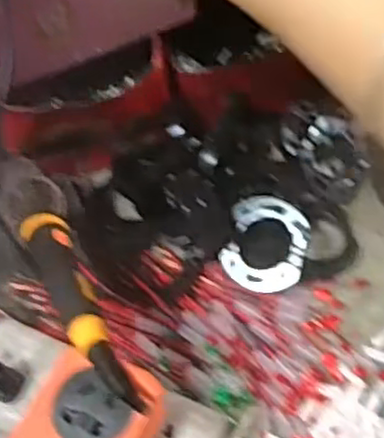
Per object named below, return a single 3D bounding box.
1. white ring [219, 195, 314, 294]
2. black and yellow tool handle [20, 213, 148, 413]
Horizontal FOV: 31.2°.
[{"bbox_3d":[0.048,0.016,0.443,0.052,0.004,0.061,11,81,17],"label":"white ring"},{"bbox_3d":[-0.055,0.039,0.333,0.023,0.015,0.138,-26,41,-12],"label":"black and yellow tool handle"}]

